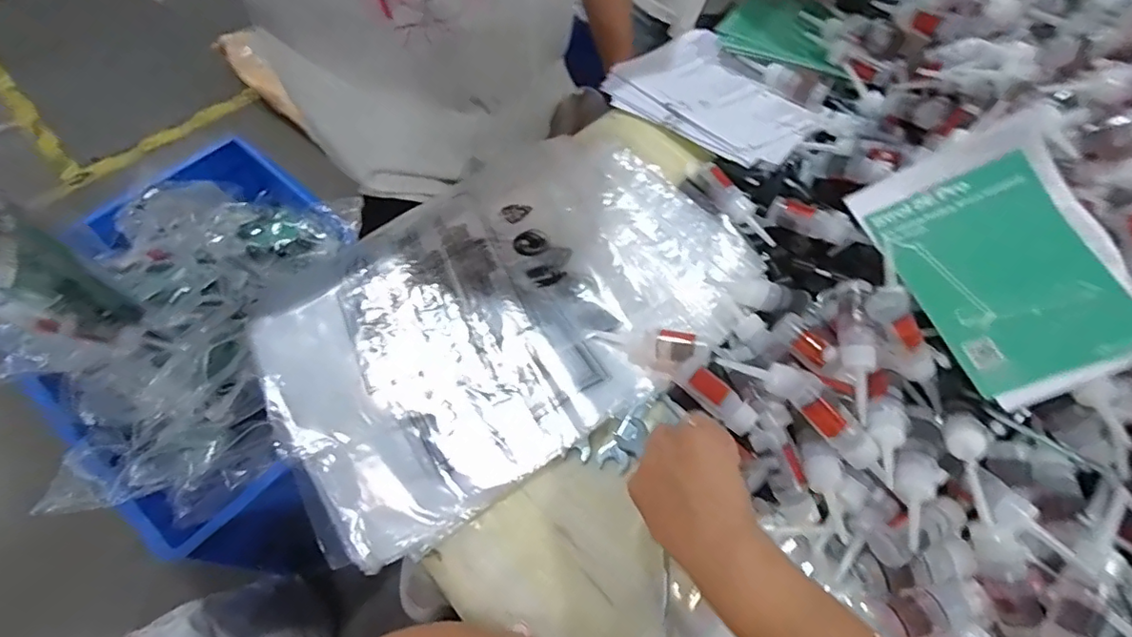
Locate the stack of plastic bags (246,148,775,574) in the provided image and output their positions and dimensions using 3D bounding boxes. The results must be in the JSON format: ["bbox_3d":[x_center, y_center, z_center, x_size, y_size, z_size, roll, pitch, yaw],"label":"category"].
[{"bbox_3d":[-0.059,-0.014,0.516,0.423,0.036,0.289,-31,61,-14],"label":"stack of plastic bags"}]

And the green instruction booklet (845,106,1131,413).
[{"bbox_3d":[0.344,-0.046,0.434,0.144,0.027,0.205,-25,64,11],"label":"green instruction booklet"}]

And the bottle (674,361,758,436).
[{"bbox_3d":[0.119,0.063,0.442,0.066,0.018,0.022,41,68,9],"label":"bottle"}]

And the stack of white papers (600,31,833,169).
[{"bbox_3d":[0.174,-0.259,0.650,0.162,0.025,0.227,-39,70,-21],"label":"stack of white papers"}]

